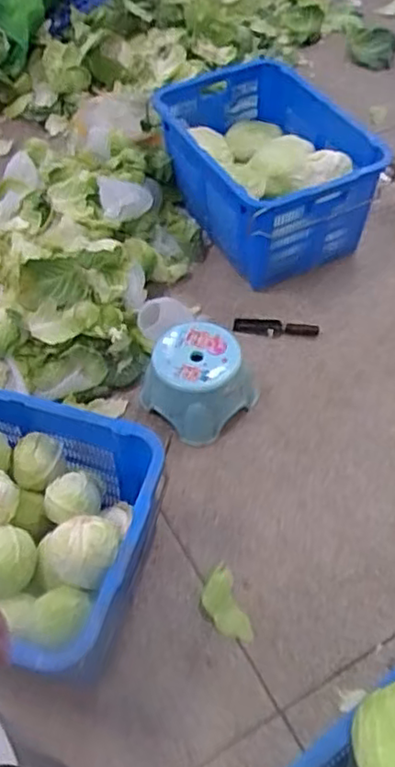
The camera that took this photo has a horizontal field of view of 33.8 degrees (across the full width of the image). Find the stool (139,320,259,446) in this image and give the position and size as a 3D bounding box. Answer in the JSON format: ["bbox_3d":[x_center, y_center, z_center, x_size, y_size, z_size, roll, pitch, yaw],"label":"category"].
[{"bbox_3d":[0.005,-0.007,1.684,0.247,0.181,0.245,31,60,22],"label":"stool"}]

